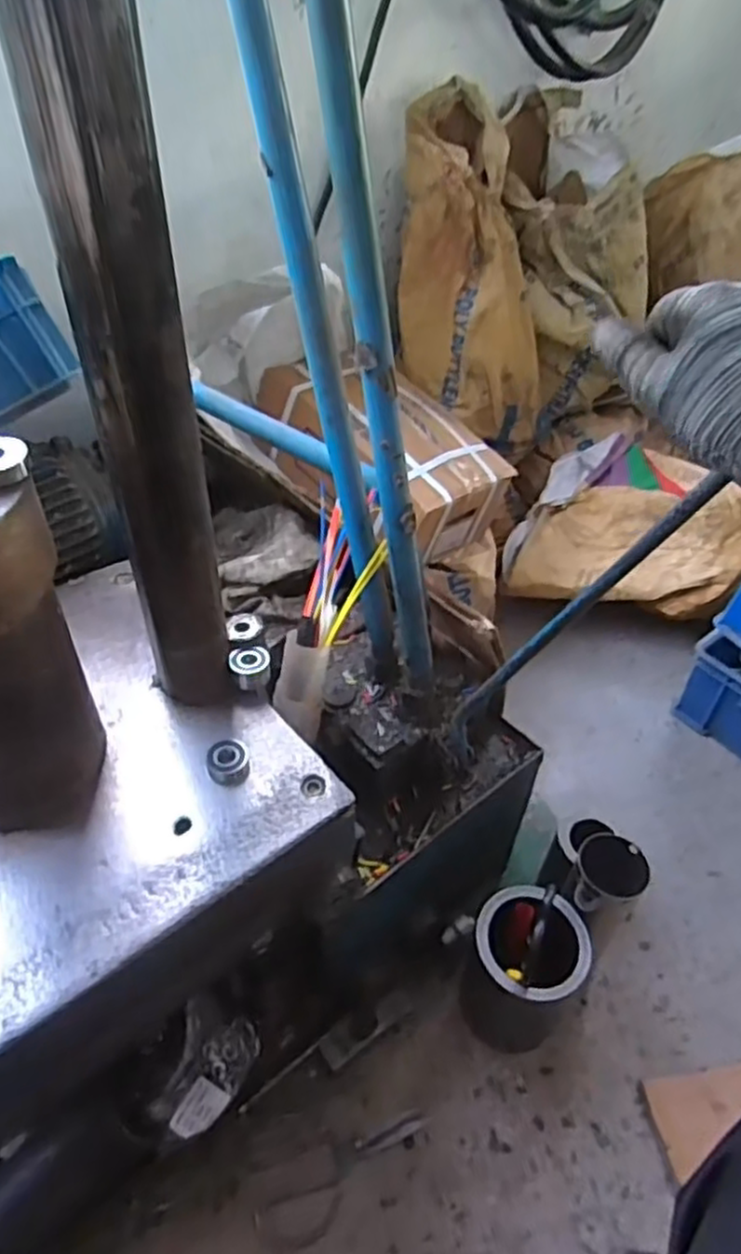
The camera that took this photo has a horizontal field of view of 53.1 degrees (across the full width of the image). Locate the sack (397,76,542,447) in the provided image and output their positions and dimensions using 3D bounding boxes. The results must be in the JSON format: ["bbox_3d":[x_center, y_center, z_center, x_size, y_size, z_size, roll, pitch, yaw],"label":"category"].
[{"bbox_3d":[0.162,-0.570,1.239,0.226,0.571,0.142,-22,23,-23],"label":"sack"}]

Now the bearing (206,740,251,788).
[{"bbox_3d":[-0.115,0.109,0.600,0.033,0.019,0.035,-5,45,-7],"label":"bearing"}]

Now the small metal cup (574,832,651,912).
[{"bbox_3d":[0.253,0.266,0.804,0.078,0.059,0.072,-17,63,-18],"label":"small metal cup"}]

